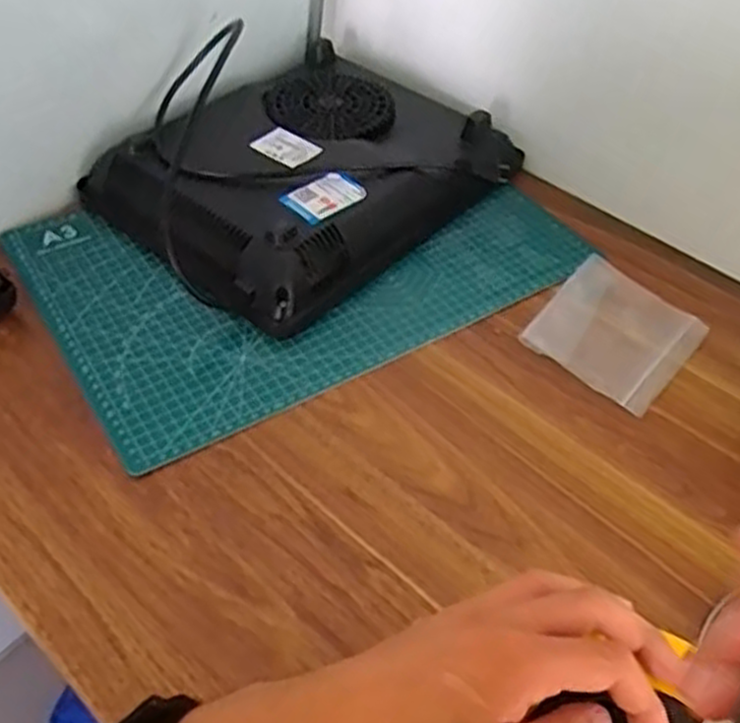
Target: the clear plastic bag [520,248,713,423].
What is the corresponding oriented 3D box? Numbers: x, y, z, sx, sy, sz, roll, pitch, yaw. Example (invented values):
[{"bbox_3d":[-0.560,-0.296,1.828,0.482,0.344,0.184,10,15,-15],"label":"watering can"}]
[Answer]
[{"bbox_3d":[0.198,-0.027,0.635,0.116,0.005,0.129,34,54,24],"label":"clear plastic bag"}]

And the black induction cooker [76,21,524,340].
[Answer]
[{"bbox_3d":[-0.057,-0.181,0.718,0.270,0.057,0.359,35,54,25],"label":"black induction cooker"}]

